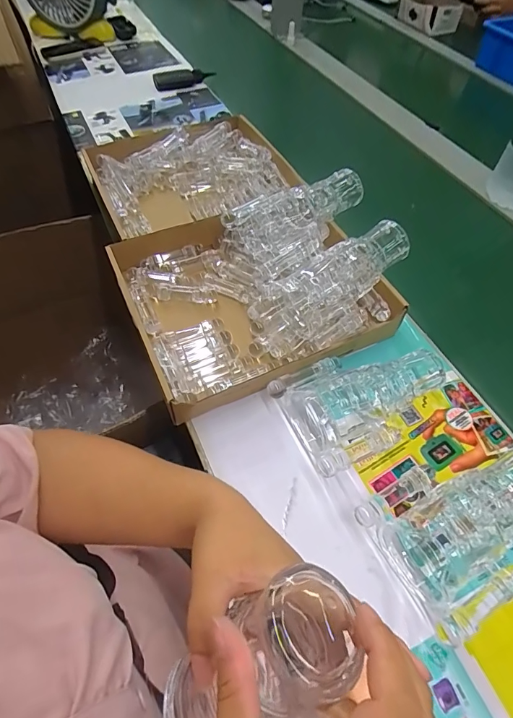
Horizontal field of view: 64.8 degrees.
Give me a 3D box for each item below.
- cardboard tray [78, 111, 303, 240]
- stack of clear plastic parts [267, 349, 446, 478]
[{"bbox_3d":[-0.120,-0.327,0.718,0.317,0.068,0.241,-20,59,-14],"label":"cardboard tray"},{"bbox_3d":[0.124,0.043,0.454,0.184,0.054,0.120,-22,59,-15],"label":"stack of clear plastic parts"}]

